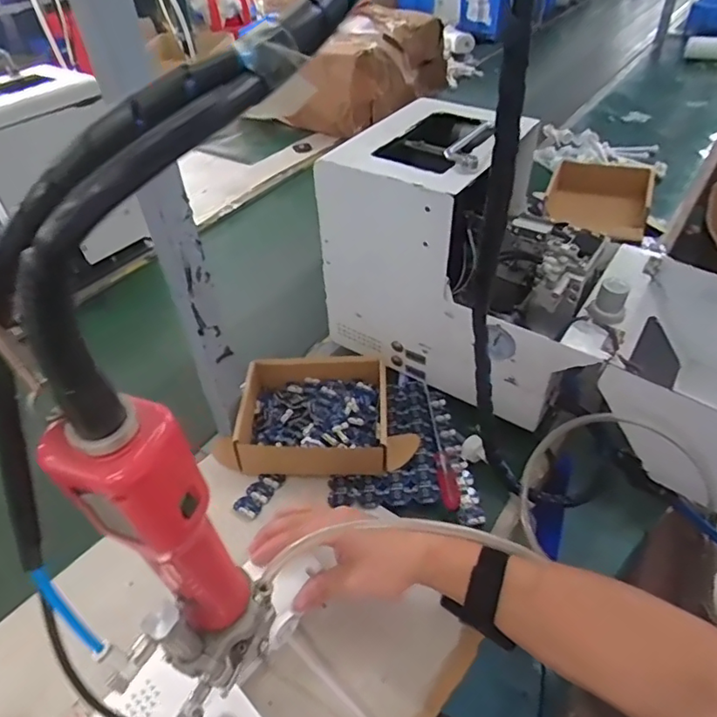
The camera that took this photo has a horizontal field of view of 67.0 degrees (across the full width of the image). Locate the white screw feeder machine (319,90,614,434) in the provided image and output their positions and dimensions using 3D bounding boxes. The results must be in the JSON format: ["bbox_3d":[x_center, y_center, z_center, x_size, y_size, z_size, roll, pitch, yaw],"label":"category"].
[{"bbox_3d":[0.144,-0.111,0.647,0.317,0.268,0.200,26,51,27],"label":"white screw feeder machine"}]

